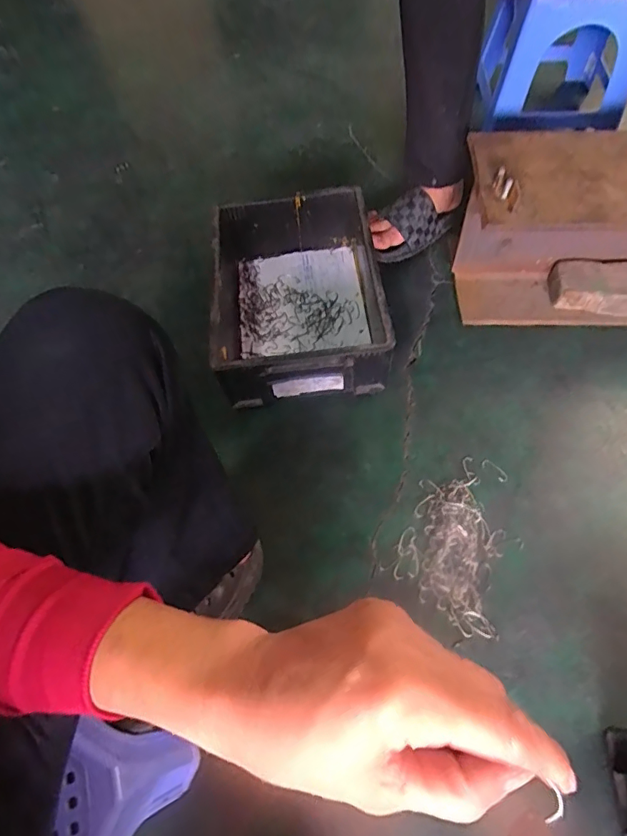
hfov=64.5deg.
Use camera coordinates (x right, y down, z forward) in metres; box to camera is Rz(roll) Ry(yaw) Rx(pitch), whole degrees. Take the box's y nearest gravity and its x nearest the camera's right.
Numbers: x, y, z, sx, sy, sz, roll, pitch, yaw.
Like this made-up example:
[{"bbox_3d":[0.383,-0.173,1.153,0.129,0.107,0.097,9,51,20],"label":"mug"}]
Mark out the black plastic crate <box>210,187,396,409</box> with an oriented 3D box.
[{"bbox_3d":[-0.028,-0.194,0.788,0.250,0.120,0.345,-6,62,0],"label":"black plastic crate"}]

